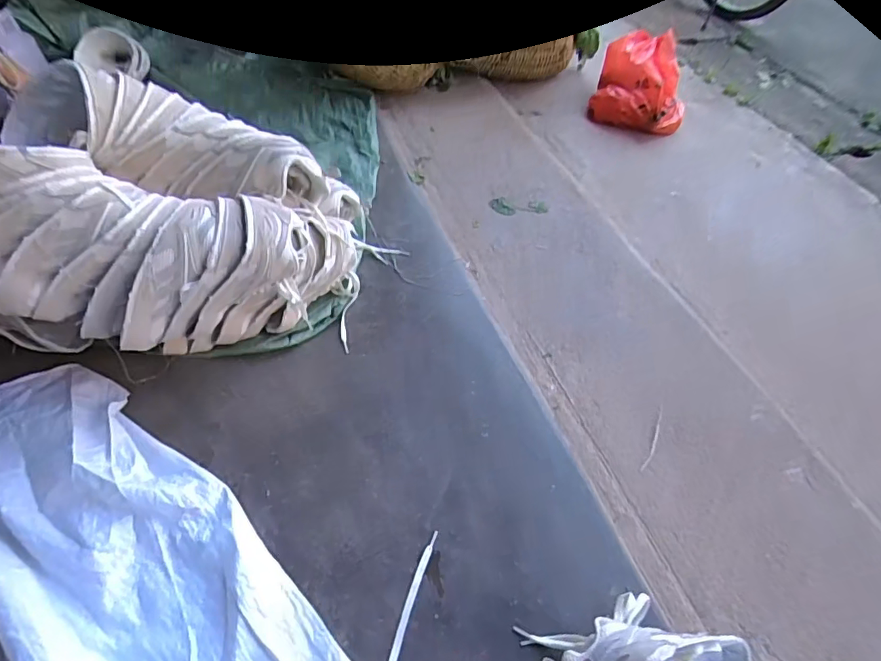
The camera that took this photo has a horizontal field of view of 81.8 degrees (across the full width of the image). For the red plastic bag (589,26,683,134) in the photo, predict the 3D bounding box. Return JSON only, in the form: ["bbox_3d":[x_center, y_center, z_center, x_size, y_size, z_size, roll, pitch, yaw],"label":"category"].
[{"bbox_3d":[0.592,-0.711,1.466,0.271,0.176,0.252,24,53,14],"label":"red plastic bag"}]

